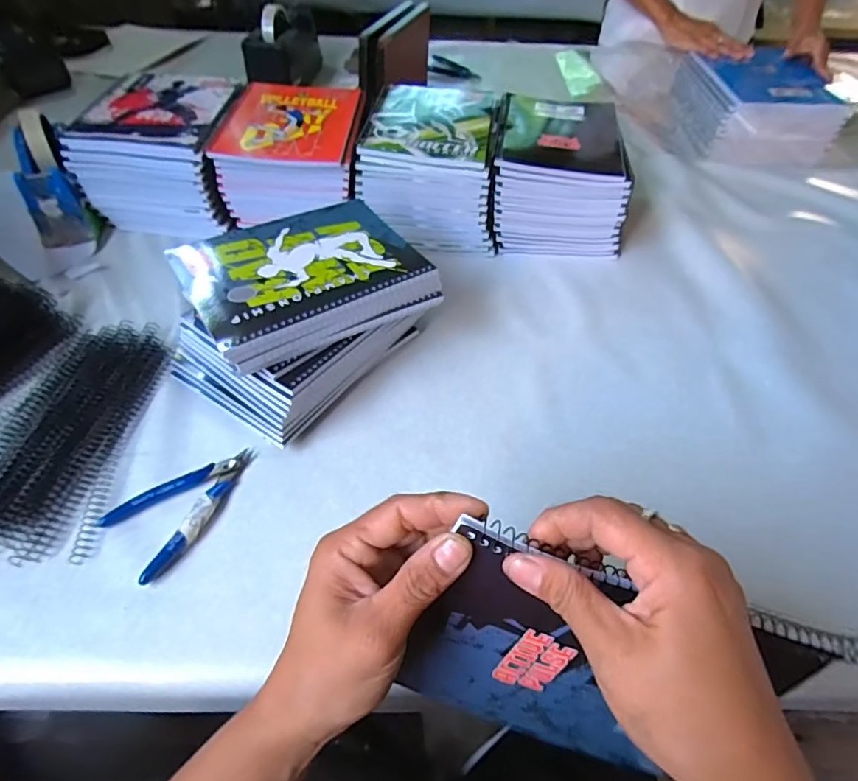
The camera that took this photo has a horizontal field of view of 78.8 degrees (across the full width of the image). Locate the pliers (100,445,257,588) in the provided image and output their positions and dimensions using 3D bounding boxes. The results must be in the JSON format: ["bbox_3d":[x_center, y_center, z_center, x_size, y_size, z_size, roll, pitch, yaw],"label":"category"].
[{"bbox_3d":[-0.190,0.092,0.421,0.116,0.011,0.067,-34,61,-27],"label":"pliers"}]

